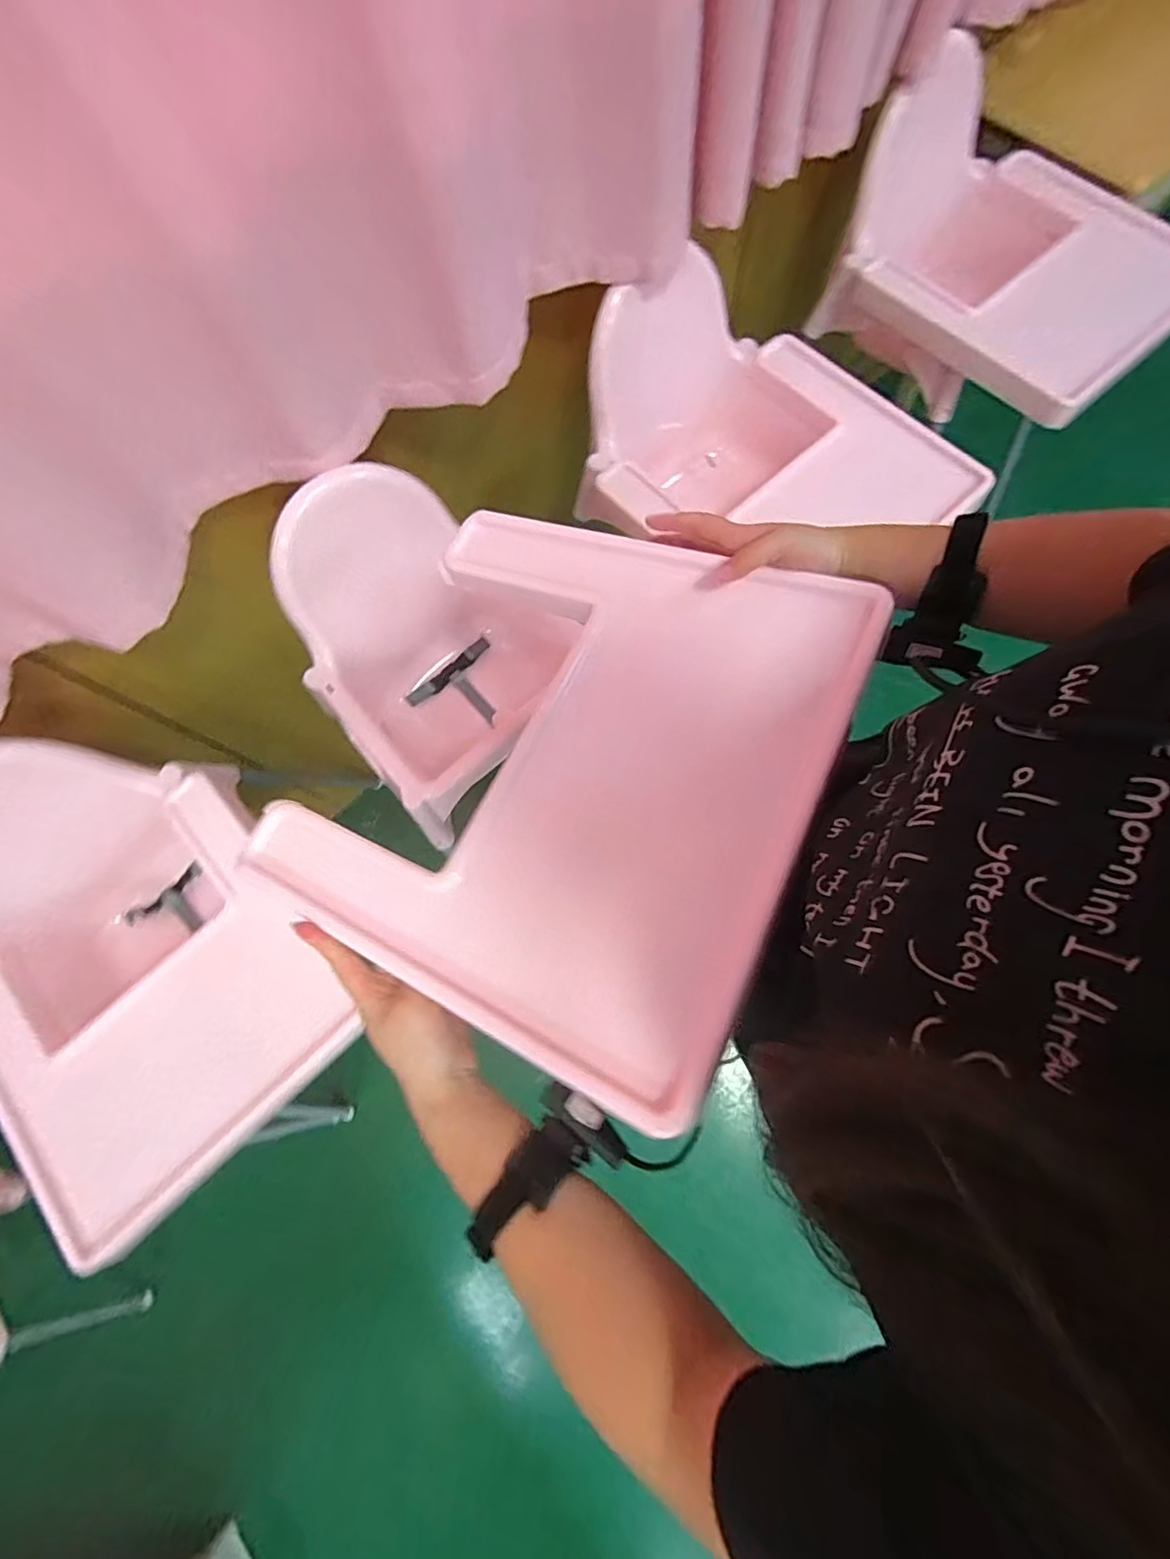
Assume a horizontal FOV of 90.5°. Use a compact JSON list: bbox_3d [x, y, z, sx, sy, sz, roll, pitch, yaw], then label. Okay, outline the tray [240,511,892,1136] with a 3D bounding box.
[{"bbox_3d":[-0.021,-0.026,0.465,0.390,0.042,0.399,23,76,20],"label":"tray"}]

